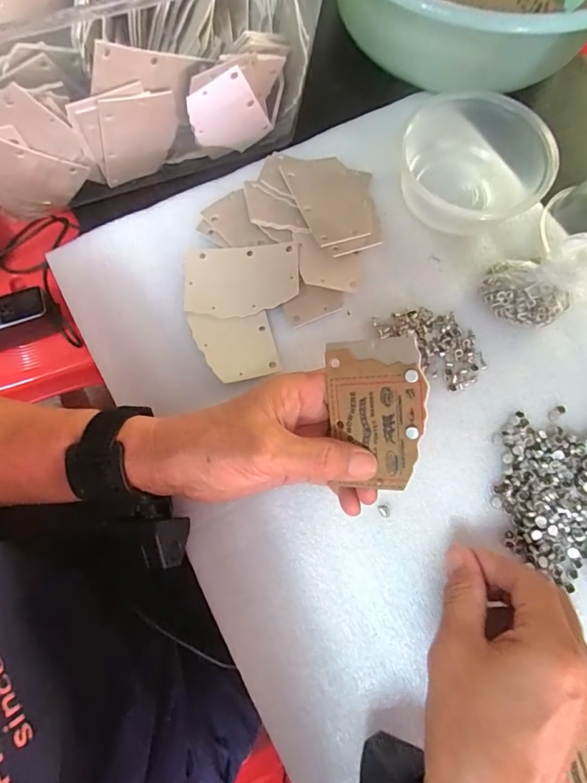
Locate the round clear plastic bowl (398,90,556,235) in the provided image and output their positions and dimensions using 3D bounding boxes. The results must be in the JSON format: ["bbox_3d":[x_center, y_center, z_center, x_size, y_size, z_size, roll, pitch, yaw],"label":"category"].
[{"bbox_3d":[0.137,-0.173,0.334,0.109,0.050,0.105,22,75,4],"label":"round clear plastic bowl"}]

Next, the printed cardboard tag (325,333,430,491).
[{"bbox_3d":[0.047,0.012,0.243,0.054,0.005,0.082,-5,92,26],"label":"printed cardboard tag"}]

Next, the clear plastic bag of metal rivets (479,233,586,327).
[{"bbox_3d":[0.176,-0.077,0.307,0.061,0.053,0.052,-27,77,-9],"label":"clear plastic bag of metal rivets"}]

